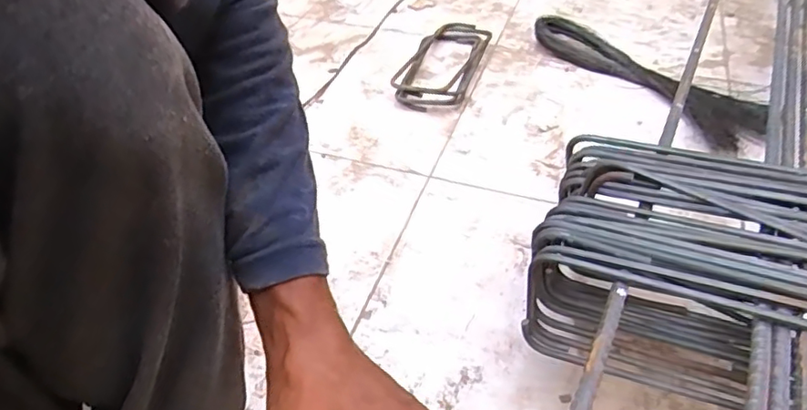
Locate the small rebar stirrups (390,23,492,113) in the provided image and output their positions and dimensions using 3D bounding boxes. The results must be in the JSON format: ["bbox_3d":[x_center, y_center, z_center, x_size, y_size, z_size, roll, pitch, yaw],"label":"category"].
[{"bbox_3d":[0.069,-0.252,1.031,0.126,0.039,0.280,11,43,14],"label":"small rebar stirrups"}]

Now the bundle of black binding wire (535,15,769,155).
[{"bbox_3d":[0.399,-0.220,0.984,0.115,0.040,0.419,-24,47,-23],"label":"bundle of black binding wire"}]

